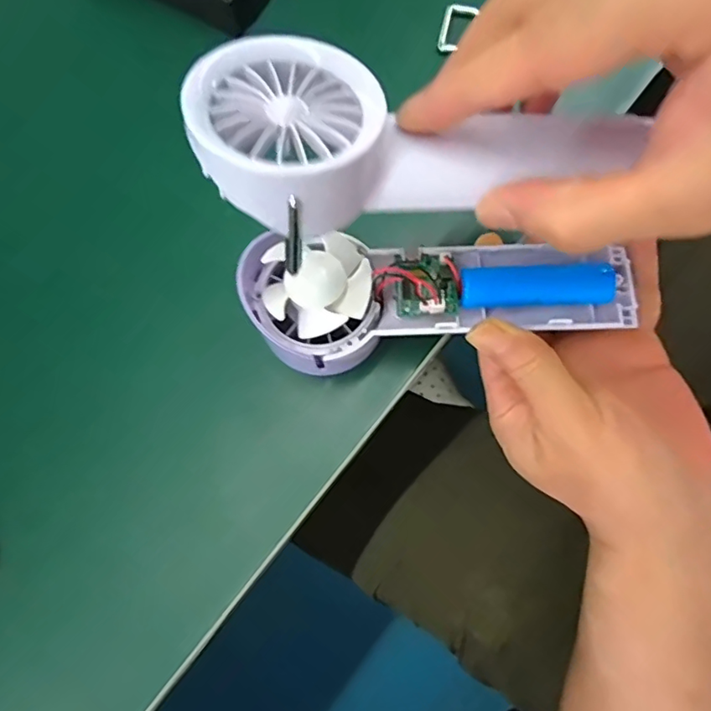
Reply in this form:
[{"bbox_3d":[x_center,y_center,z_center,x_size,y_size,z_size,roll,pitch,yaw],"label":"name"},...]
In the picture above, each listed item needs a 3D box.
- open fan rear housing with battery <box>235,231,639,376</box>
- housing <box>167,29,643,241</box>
[{"bbox_3d":[0.037,-0.026,0.247,0.171,0.030,0.055,-4,75,-3],"label":"open fan rear housing with battery"},{"bbox_3d":[0.025,-0.076,0.190,0.157,0.023,0.065,-2,75,-17],"label":"housing"}]

